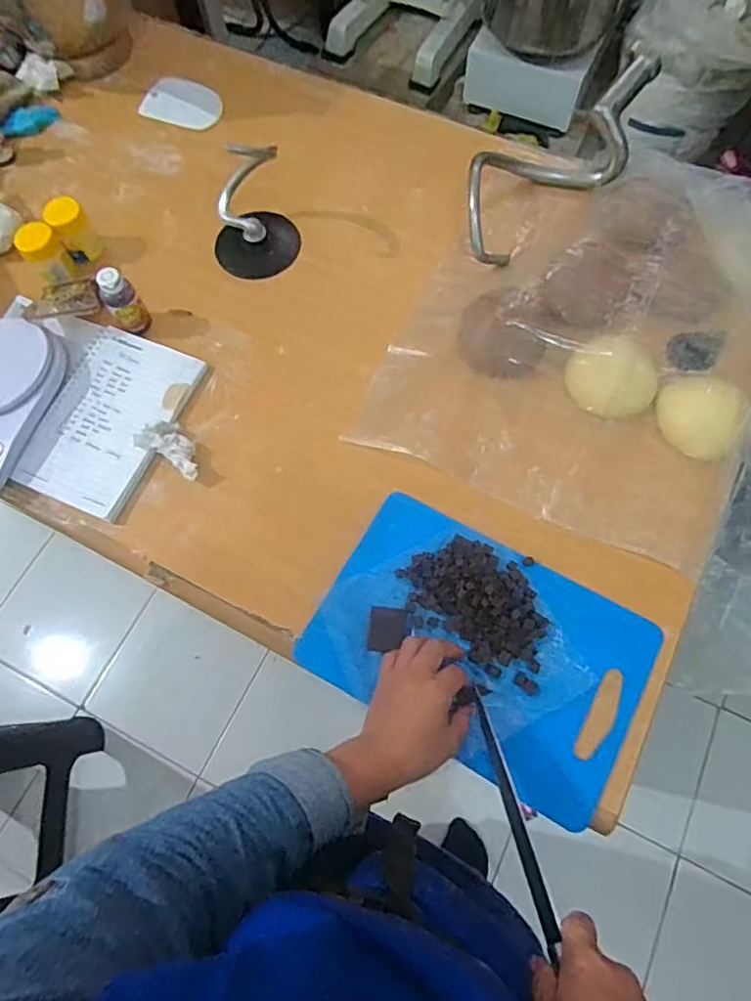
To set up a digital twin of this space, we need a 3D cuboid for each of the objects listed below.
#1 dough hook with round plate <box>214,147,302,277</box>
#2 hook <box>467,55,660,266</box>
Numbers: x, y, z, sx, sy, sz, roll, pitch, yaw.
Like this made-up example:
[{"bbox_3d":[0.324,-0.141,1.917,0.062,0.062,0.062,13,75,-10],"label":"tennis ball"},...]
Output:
[{"bbox_3d":[-0.155,-0.351,0.719,0.106,0.096,0.113,-15,69,-4],"label":"dough hook with round plate"},{"bbox_3d":[0.206,-0.403,0.694,0.266,0.113,0.094,-35,72,-11],"label":"hook"}]

